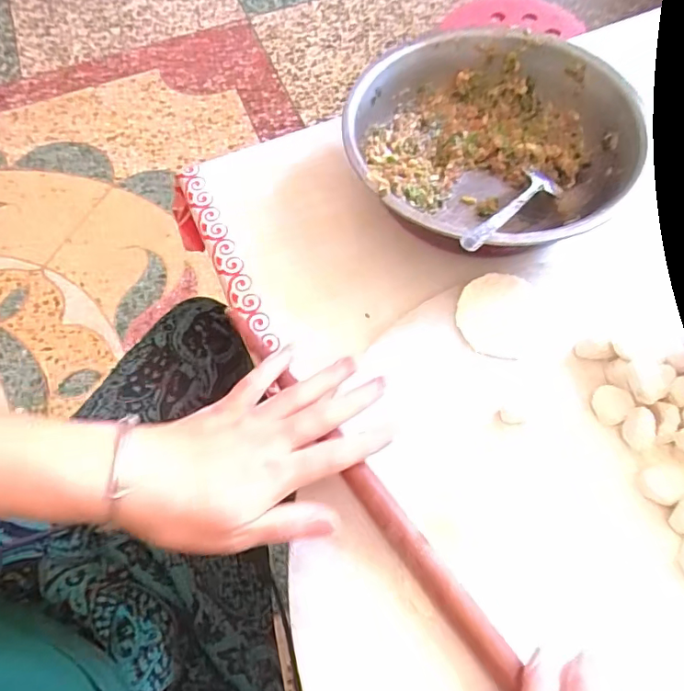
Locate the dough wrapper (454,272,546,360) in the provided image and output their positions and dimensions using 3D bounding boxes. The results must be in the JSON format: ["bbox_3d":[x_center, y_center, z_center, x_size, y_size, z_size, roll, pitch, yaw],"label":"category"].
[{"bbox_3d":[0.124,-0.024,0.406,0.065,0.007,0.070,-1,64,2],"label":"dough wrapper"}]

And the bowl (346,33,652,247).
[{"bbox_3d":[0.120,-0.174,0.456,0.236,0.067,0.220,-1,64,2],"label":"bowl"}]

